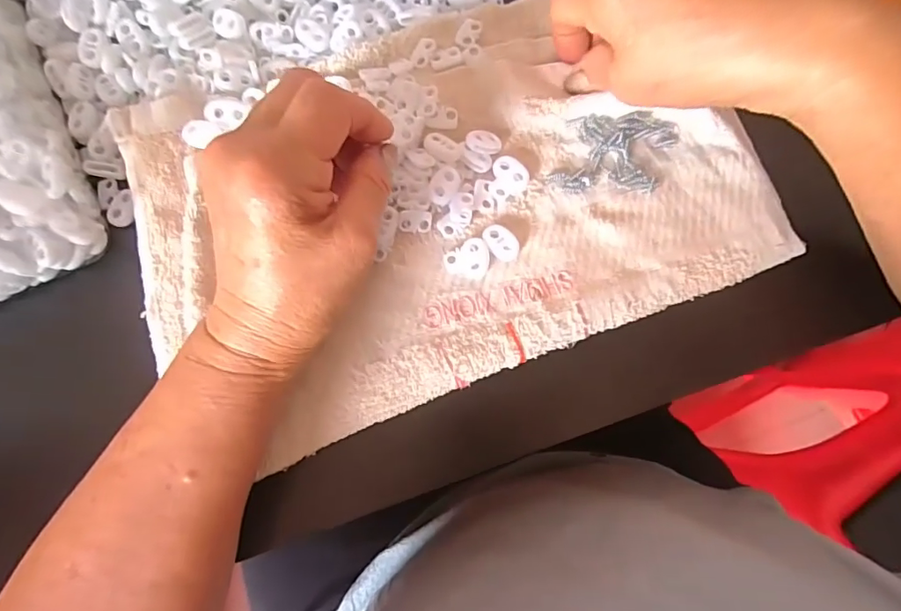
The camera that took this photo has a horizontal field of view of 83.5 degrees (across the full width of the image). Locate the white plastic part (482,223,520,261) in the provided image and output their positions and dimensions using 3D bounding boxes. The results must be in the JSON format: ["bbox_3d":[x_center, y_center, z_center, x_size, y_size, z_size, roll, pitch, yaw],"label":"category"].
[{"bbox_3d":[0.029,-0.035,0.277,0.016,0.004,0.023,-36,79,-8],"label":"white plastic part"}]

